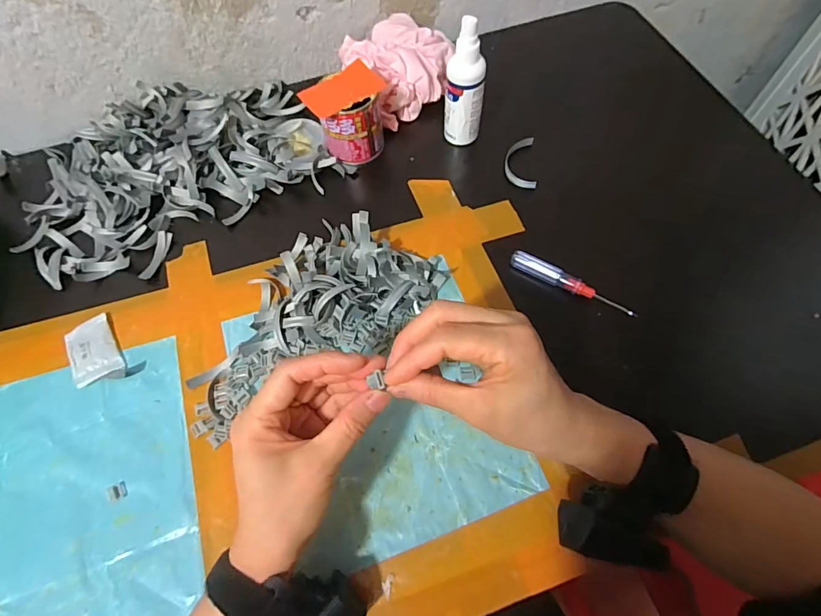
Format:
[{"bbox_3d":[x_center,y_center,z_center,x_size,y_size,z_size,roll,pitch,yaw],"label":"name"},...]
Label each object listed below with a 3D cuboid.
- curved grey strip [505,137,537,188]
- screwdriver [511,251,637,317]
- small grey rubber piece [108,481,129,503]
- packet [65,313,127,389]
[{"bbox_3d":[0.123,-0.162,0.485,0.033,0.012,0.066,1,63,3],"label":"curved grey strip"},{"bbox_3d":[0.151,-0.022,0.407,0.120,0.012,0.015,30,69,17],"label":"screwdriver"},{"bbox_3d":[-0.233,0.146,0.343,0.013,0.004,0.013,-29,65,-11],"label":"small grey rubber piece"},{"bbox_3d":[-0.290,0.040,0.394,0.040,0.010,0.070,-34,66,-13],"label":"packet"}]

